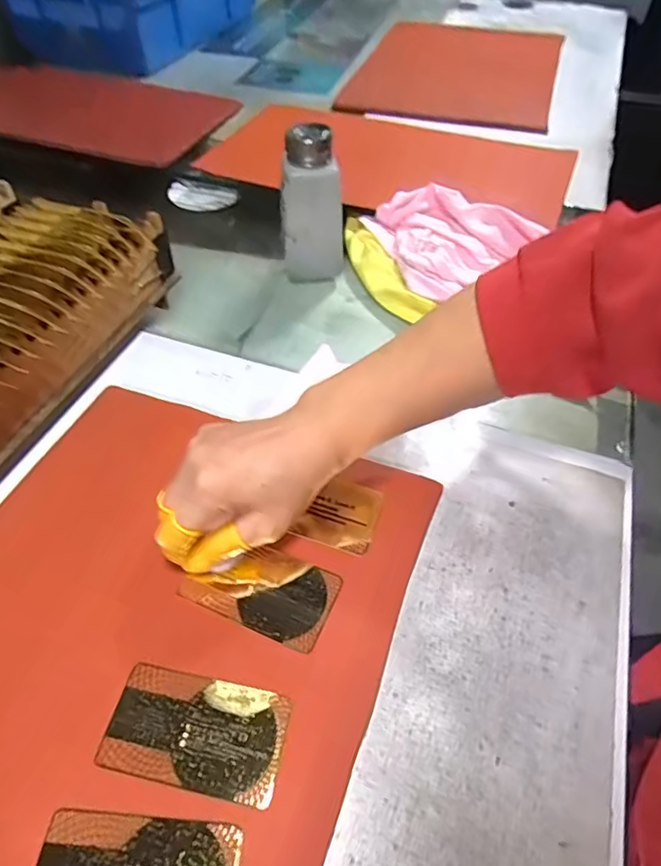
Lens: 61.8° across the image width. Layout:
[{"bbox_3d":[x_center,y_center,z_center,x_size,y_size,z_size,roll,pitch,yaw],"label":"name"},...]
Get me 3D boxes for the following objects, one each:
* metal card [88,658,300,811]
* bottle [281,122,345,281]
[{"bbox_3d":[-0.065,0.145,0.271,0.086,0.004,0.049,10,50,8],"label":"metal card"},{"bbox_3d":[-0.017,-0.201,0.501,0.056,0.129,0.047,-7,50,-6],"label":"bottle"}]

